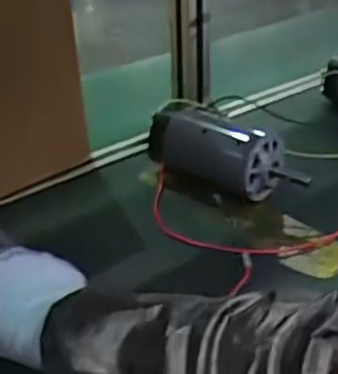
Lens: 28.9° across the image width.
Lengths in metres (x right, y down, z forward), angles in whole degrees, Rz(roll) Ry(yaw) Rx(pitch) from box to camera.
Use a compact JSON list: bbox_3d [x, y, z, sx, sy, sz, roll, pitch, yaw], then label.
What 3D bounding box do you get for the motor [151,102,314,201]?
[{"bbox_3d":[0.071,-0.044,0.796,0.210,0.077,0.086,15,32,30],"label":"motor"}]

